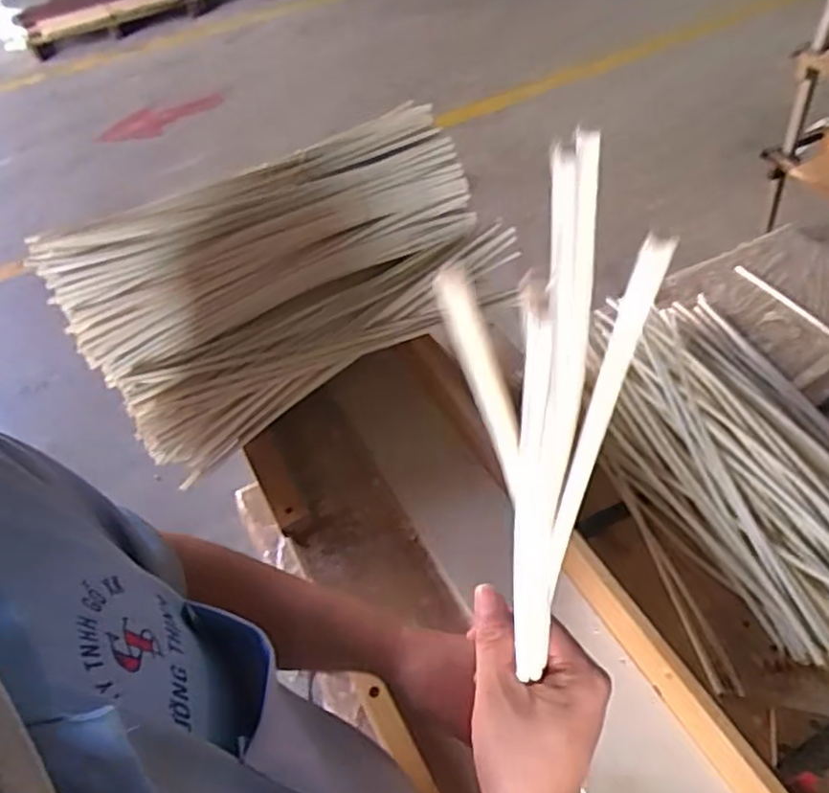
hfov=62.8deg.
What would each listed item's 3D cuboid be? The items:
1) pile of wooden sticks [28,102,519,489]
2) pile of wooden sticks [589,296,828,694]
[{"bbox_3d":[-0.131,-0.153,0.780,0.489,0.082,0.284,-33,96,-16],"label":"pile of wooden sticks"},{"bbox_3d":[0.393,0.062,0.832,0.324,0.076,0.522,-13,49,-5],"label":"pile of wooden sticks"}]

